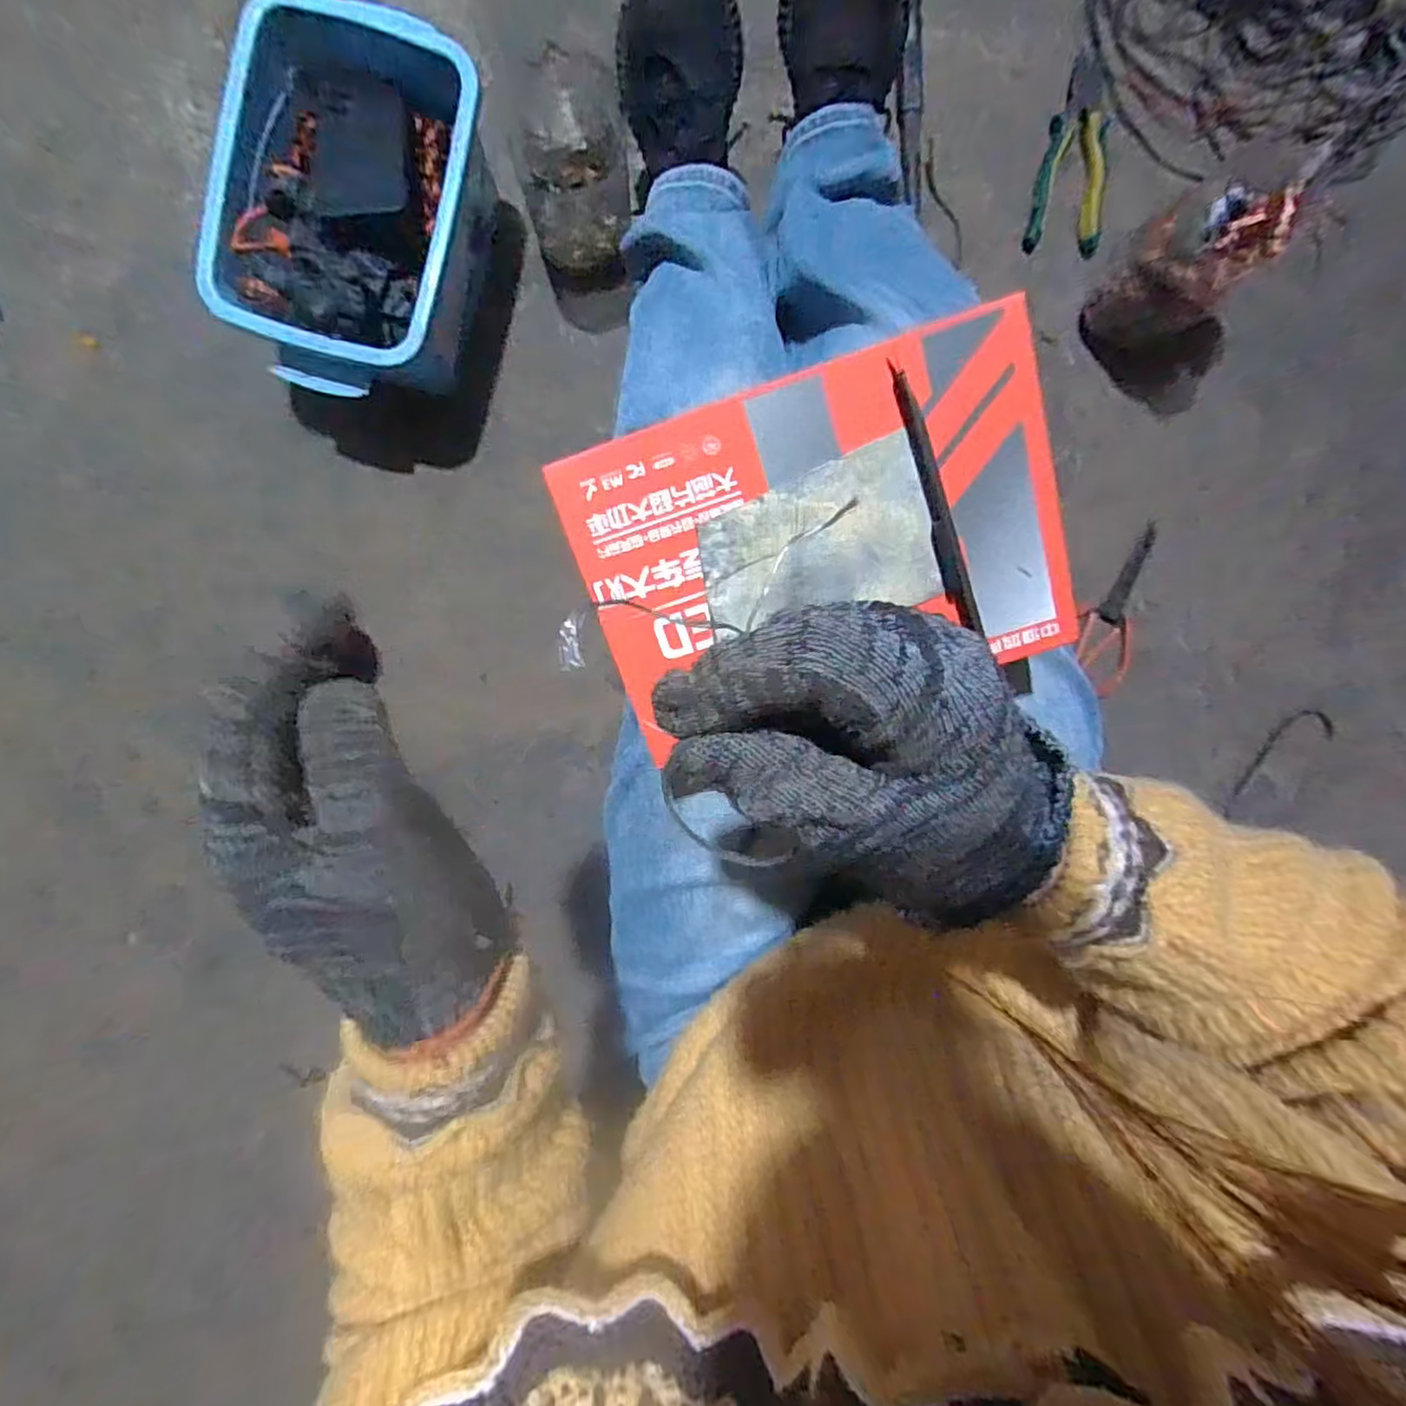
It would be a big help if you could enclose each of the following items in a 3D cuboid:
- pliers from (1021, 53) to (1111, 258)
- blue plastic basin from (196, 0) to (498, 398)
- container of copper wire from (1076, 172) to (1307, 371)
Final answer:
[{"bbox_3d":[0.380,-0.558,0.685,0.070,0.015,0.177,7,98,-2],"label":"pliers"},{"bbox_3d":[-0.310,-0.433,0.634,0.201,0.150,0.293,16,98,-3],"label":"blue plastic basin"},{"bbox_3d":[0.436,-0.401,0.627,0.108,0.146,0.098,-43,97,5],"label":"container of copper wire"}]

